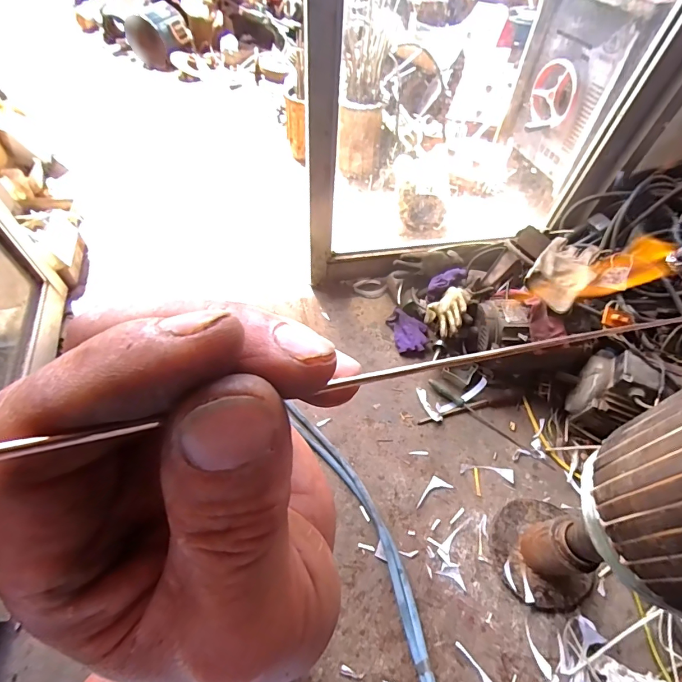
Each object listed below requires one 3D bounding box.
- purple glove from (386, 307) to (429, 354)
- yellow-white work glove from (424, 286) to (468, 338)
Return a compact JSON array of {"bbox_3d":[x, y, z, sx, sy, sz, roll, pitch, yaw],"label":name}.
[{"bbox_3d":[0.194,-0.031,1.094,0.093,0.039,0.129,-12,58,-11],"label":"purple glove"},{"bbox_3d":[0.278,-0.087,1.029,0.091,0.080,0.155,18,57,8],"label":"yellow-white work glove"}]

